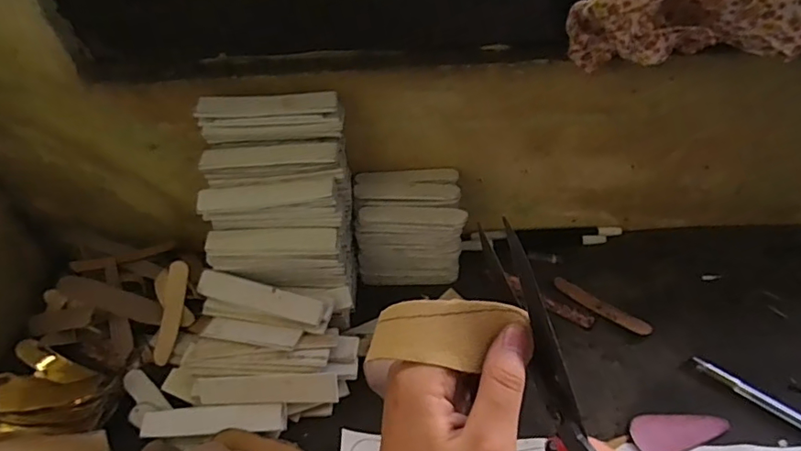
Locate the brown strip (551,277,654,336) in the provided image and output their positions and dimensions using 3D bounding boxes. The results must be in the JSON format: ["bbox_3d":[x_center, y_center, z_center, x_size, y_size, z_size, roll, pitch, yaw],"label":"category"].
[{"bbox_3d":[0.176,0.070,0.456,0.088,0.006,0.014,35,58,31],"label":"brown strip"}]

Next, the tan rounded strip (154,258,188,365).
[{"bbox_3d":[-0.193,0.074,0.438,0.016,0.088,0.005,12,5,-2],"label":"tan rounded strip"}]

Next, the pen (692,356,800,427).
[{"bbox_3d":[0.284,0.138,0.380,0.131,0.010,0.010,32,57,29],"label":"pen"}]

